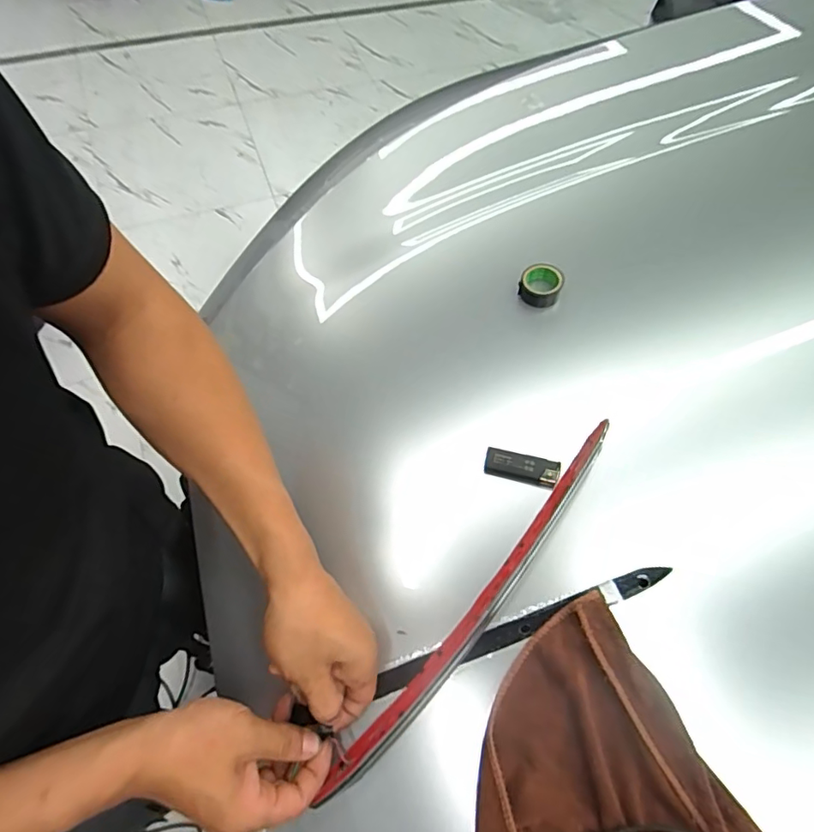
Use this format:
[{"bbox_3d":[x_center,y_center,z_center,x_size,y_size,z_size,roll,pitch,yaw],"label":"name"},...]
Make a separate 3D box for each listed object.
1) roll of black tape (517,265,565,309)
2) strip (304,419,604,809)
[{"bbox_3d":[0.146,-0.142,0.568,0.045,0.022,0.044,1,62,-2],"label":"roll of black tape"},{"bbox_3d":[0.062,0.153,0.429,0.024,0.022,0.365,38,77,16],"label":"strip"}]

